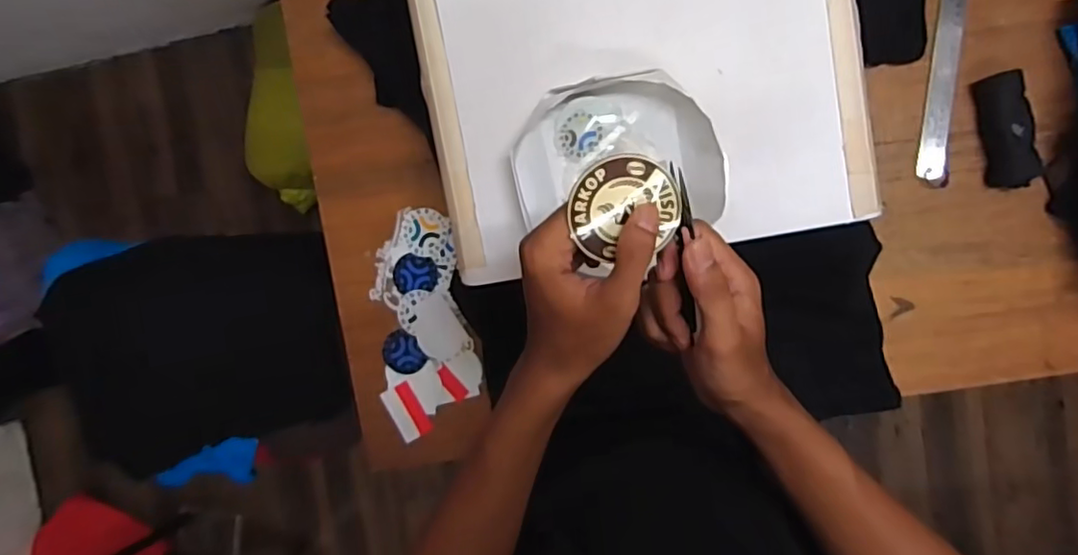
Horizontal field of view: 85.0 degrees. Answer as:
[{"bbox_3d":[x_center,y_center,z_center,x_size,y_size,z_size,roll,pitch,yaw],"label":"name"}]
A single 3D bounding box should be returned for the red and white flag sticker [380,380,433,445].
[{"bbox_3d":[-0.168,0.172,0.749,0.040,0.006,0.073,-27,92,4],"label":"red and white flag sticker"}]

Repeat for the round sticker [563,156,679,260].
[{"bbox_3d":[0.051,-0.043,0.351,0.064,0.006,0.059,-11,111,1],"label":"round sticker"}]

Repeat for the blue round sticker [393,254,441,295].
[{"bbox_3d":[-0.154,-0.006,0.739,0.058,0.004,0.050,-11,93,3],"label":"blue round sticker"}]

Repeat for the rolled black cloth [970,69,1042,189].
[{"bbox_3d":[0.530,-0.166,0.666,0.042,0.032,0.126,-11,93,3],"label":"rolled black cloth"}]

